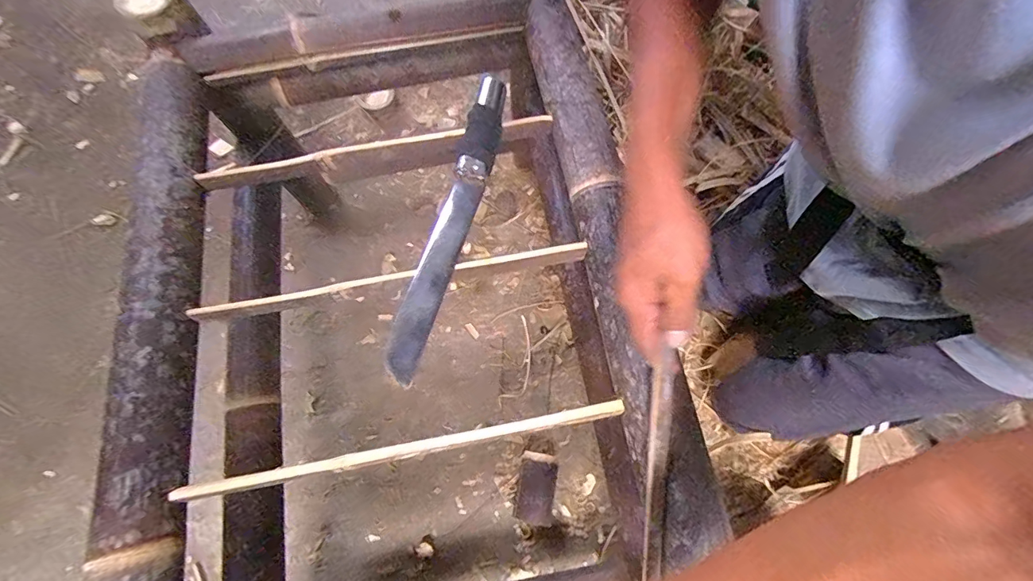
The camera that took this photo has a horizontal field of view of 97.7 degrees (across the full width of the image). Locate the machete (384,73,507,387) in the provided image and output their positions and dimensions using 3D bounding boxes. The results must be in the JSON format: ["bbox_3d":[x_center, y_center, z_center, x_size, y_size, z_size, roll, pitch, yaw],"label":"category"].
[{"bbox_3d":[-0.076,-0.044,0.455,0.042,0.031,0.270,16,72,6],"label":"machete"}]

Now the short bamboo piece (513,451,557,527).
[{"bbox_3d":[0.031,0.313,0.714,0.058,0.055,0.100,9,71,3],"label":"short bamboo piece"}]

